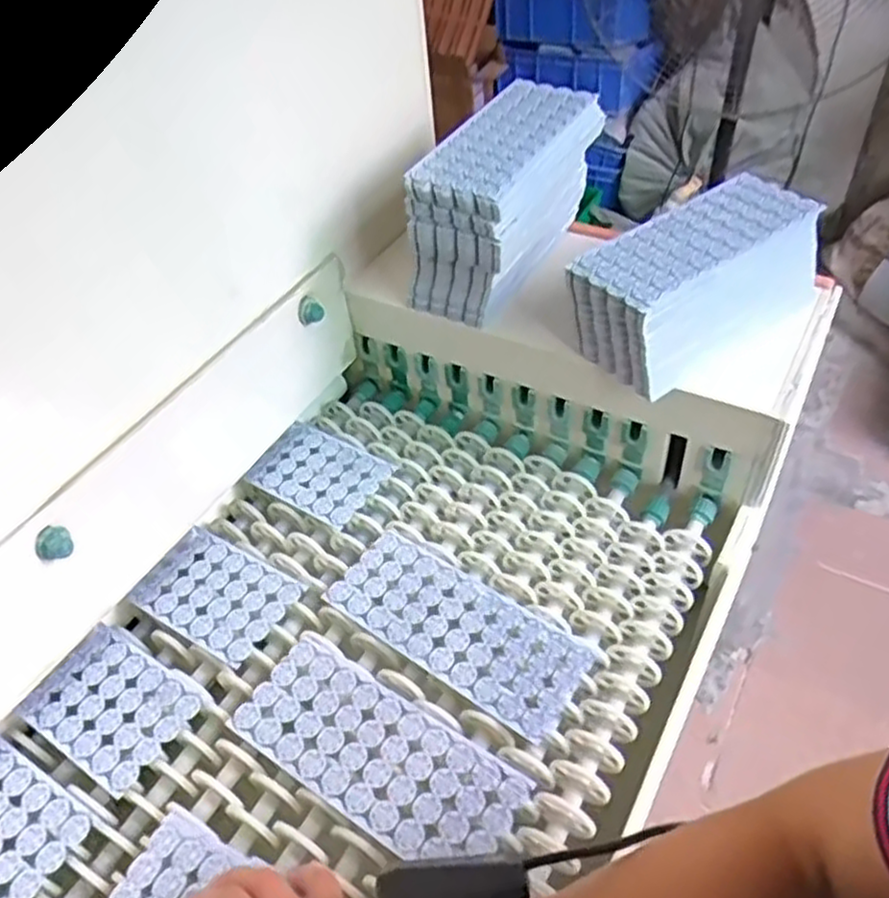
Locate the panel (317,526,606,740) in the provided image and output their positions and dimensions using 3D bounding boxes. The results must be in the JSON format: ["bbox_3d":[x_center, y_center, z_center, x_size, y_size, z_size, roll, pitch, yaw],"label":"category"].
[{"bbox_3d":[0.009,0.136,0.592,0.201,0.013,0.085,27,54,28],"label":"panel"}]

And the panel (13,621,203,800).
[{"bbox_3d":[-0.245,0.184,0.561,0.120,0.004,0.083,23,53,26],"label":"panel"}]

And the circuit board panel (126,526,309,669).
[{"bbox_3d":[-0.186,0.115,0.626,0.126,0.005,0.083,22,52,25],"label":"circuit board panel"}]

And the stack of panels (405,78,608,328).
[{"bbox_3d":[0.057,-0.226,0.711,0.092,0.129,0.203,22,52,24],"label":"stack of panels"}]

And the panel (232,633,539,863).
[{"bbox_3d":[-0.047,0.205,0.522,0.200,0.004,0.084,24,53,26],"label":"panel"}]

